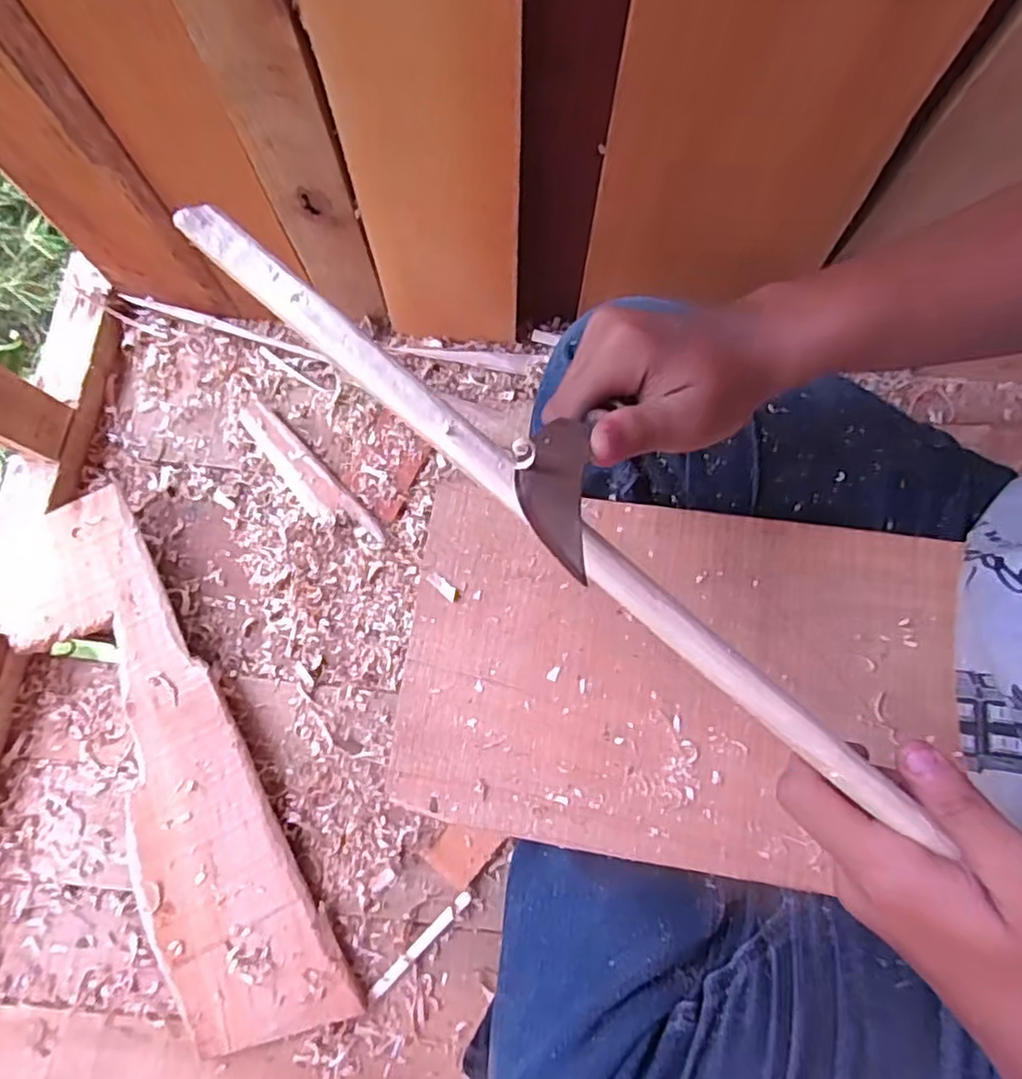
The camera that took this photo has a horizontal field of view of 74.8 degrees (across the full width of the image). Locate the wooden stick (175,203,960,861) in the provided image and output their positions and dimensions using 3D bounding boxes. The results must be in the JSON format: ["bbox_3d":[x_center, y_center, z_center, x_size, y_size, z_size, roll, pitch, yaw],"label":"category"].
[{"bbox_3d":[0.020,-0.003,0.229,0.321,0.011,0.017,40,82,-4],"label":"wooden stick"}]

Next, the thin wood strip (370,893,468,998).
[{"bbox_3d":[-0.070,0.318,0.525,0.011,0.007,0.103,44,82,8],"label":"thin wood strip"}]

